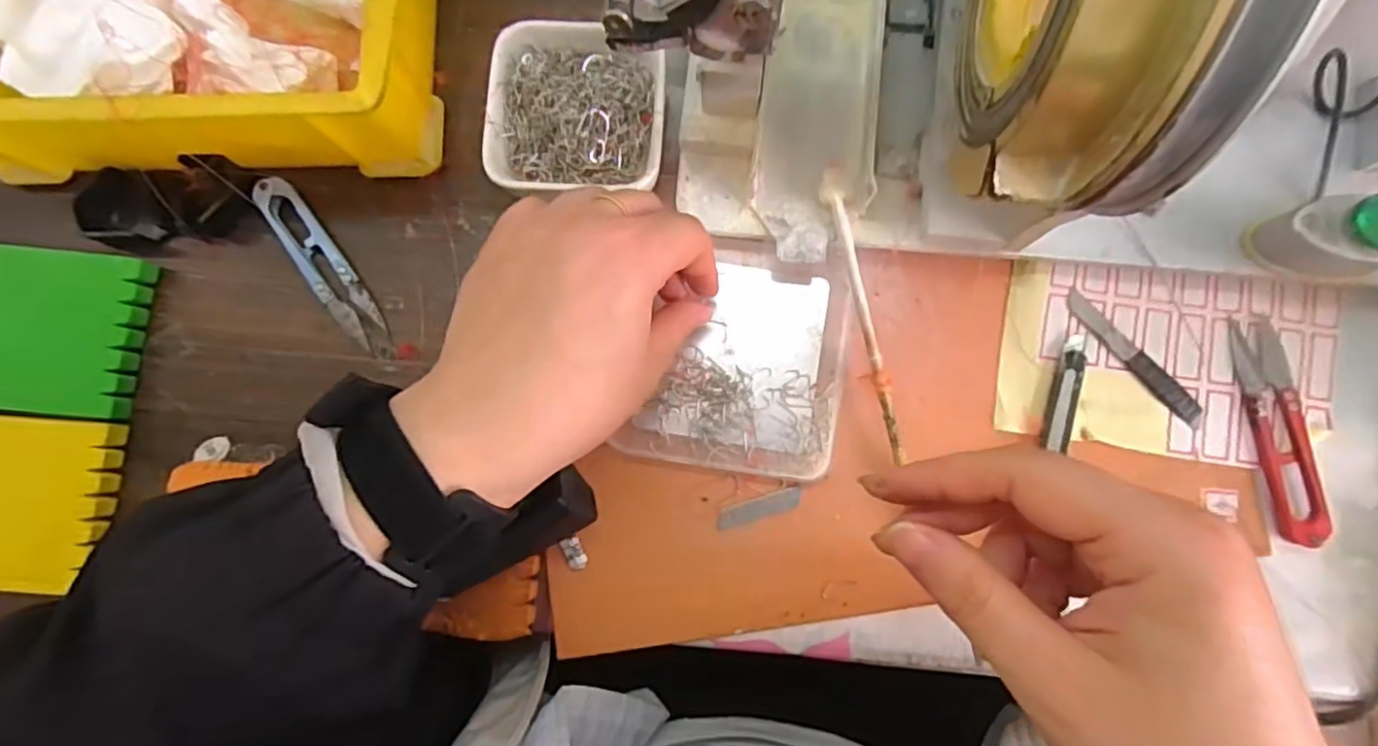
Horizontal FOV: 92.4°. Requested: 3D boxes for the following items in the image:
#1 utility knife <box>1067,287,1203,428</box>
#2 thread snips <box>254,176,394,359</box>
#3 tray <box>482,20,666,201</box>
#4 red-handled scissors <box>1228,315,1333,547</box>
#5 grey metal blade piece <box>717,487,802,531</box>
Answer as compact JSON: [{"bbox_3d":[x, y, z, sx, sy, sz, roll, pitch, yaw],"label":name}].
[{"bbox_3d":[0.204,-0.008,0.301,0.013,0.004,0.079,-42,83,-2],"label":"utility knife"},{"bbox_3d":[-0.182,-0.052,0.328,0.020,0.011,0.108,-37,83,-1],"label":"thread snips"},{"bbox_3d":[-0.052,-0.125,0.316,0.081,0.029,0.078,3,84,4],"label":"tray"},{"bbox_3d":[0.264,0.024,0.293,0.021,0.010,0.099,-10,83,2],"label":"red-handled scissors"},{"bbox_3d":[0.032,0.063,0.305,0.041,0.004,0.010,-16,83,1],"label":"grey metal blade piece"}]

